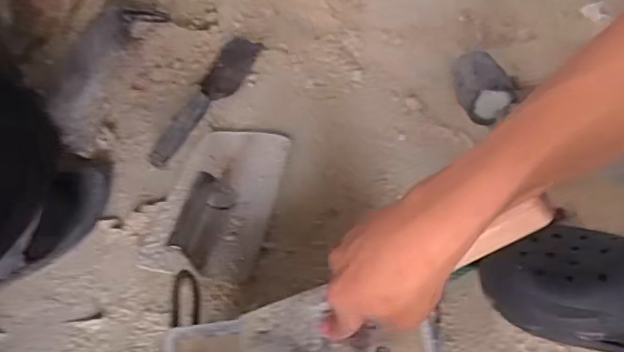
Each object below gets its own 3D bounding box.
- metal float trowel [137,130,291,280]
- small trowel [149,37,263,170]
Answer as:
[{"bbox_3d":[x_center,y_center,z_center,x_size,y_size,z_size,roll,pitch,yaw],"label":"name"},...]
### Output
[{"bbox_3d":[-0.117,0.010,0.700,0.145,0.076,0.229,11,55,13],"label":"metal float trowel"},{"bbox_3d":[-0.158,-0.123,0.836,0.063,0.030,0.271,15,56,16],"label":"small trowel"}]

